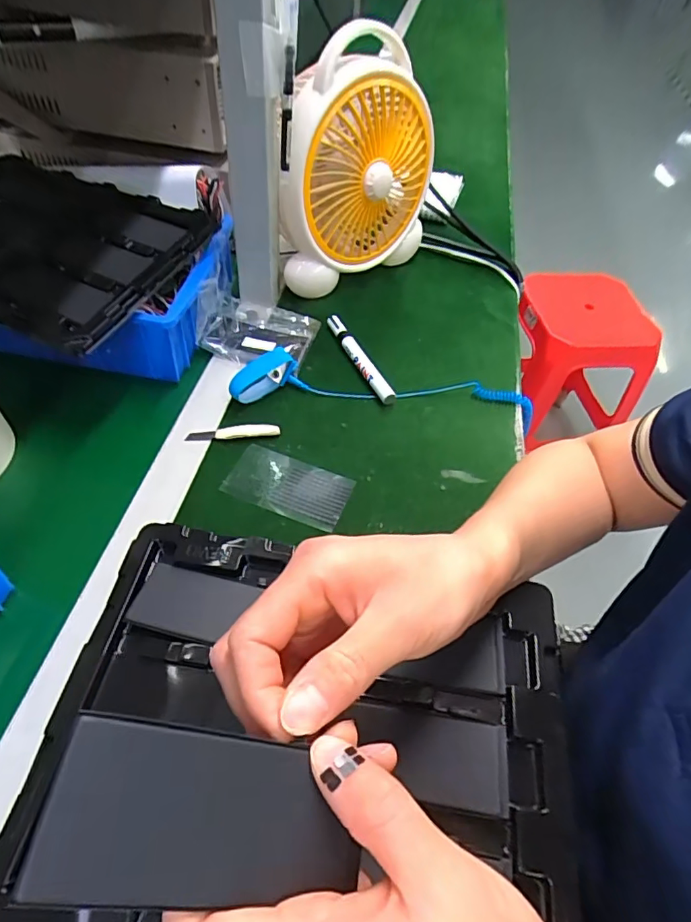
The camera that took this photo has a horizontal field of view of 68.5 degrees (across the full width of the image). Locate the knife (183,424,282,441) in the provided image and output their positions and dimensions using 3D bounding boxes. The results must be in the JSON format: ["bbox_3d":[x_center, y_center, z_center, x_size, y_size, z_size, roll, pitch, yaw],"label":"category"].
[{"bbox_3d":[-0.108,-0.028,0.488,0.088,0.008,0.012,-4,53,-8],"label":"knife"}]

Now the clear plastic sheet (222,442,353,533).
[{"bbox_3d":[-0.052,0.021,0.459,0.108,0.004,0.059,19,53,10],"label":"clear plastic sheet"}]

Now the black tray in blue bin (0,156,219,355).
[{"bbox_3d":[-0.294,-0.214,0.491,0.269,0.034,0.212,20,53,9],"label":"black tray in blue bin"}]

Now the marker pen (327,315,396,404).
[{"bbox_3d":[0.016,-0.115,0.562,0.015,0.019,0.137,-20,56,-19],"label":"marker pen"}]

